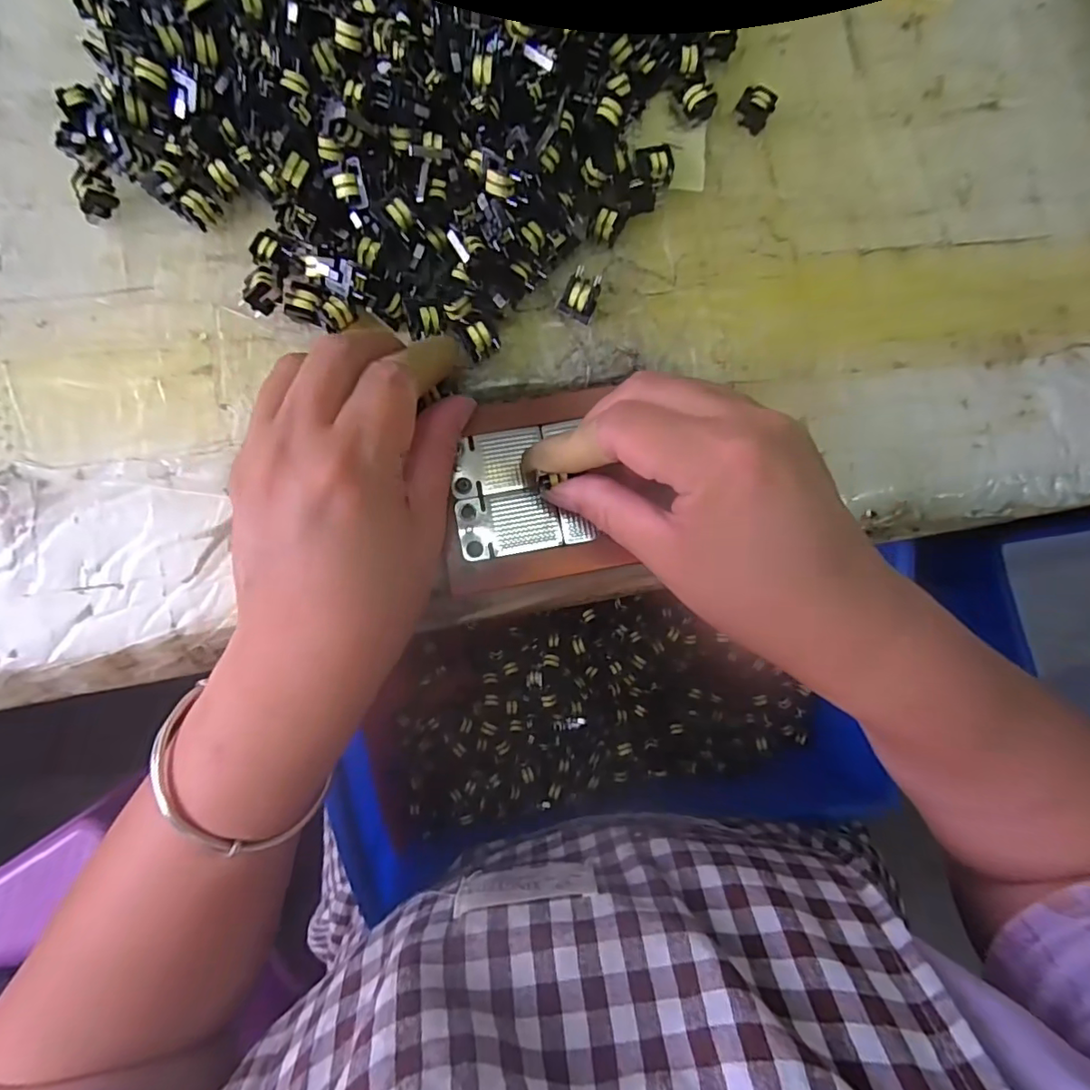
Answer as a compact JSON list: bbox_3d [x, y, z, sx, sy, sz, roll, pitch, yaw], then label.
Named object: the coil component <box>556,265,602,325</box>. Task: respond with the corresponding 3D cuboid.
[{"bbox_3d":[0.014,-0.101,0.224,0.014,0.014,0.015,19,82,-2],"label":"coil component"}]

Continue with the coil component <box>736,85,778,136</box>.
[{"bbox_3d":[0.094,-0.194,0.246,0.015,0.010,0.013,28,82,-1],"label":"coil component"}]

